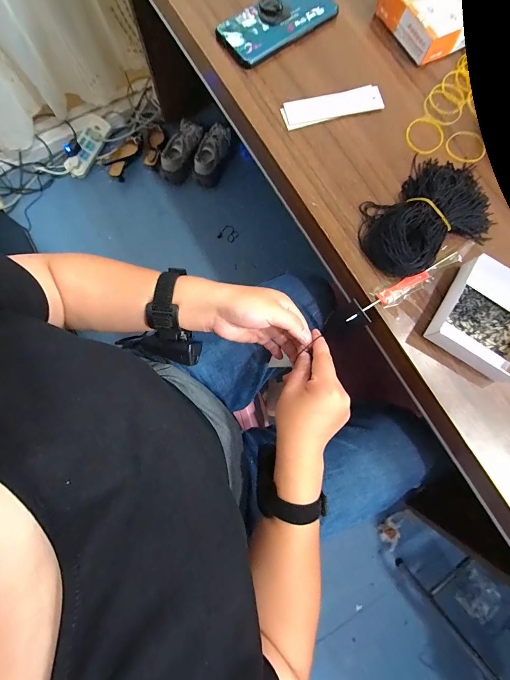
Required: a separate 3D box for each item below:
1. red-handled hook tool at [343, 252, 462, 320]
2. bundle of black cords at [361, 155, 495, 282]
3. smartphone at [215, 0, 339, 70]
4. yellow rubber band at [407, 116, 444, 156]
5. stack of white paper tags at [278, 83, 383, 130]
[{"bbox_3d":[0.170,-0.060,0.339,0.153,0.007,0.016,-27,81,-5],"label":"red-handled hook tool"},{"bbox_3d":[0.200,-0.153,0.345,0.173,0.035,0.124,-25,81,-5],"label":"bundle of black cords"},{"bbox_3d":[0.030,-0.425,0.396,0.154,0.020,0.072,-36,82,-7],"label":"smartphone"},{"bbox_3d":[0.218,-0.262,0.382,0.047,0.004,0.058,30,81,4],"label":"yellow rubber band"},{"bbox_3d":[0.098,-0.296,0.379,0.127,0.005,0.034,-16,90,-4],"label":"stack of white paper tags"}]

